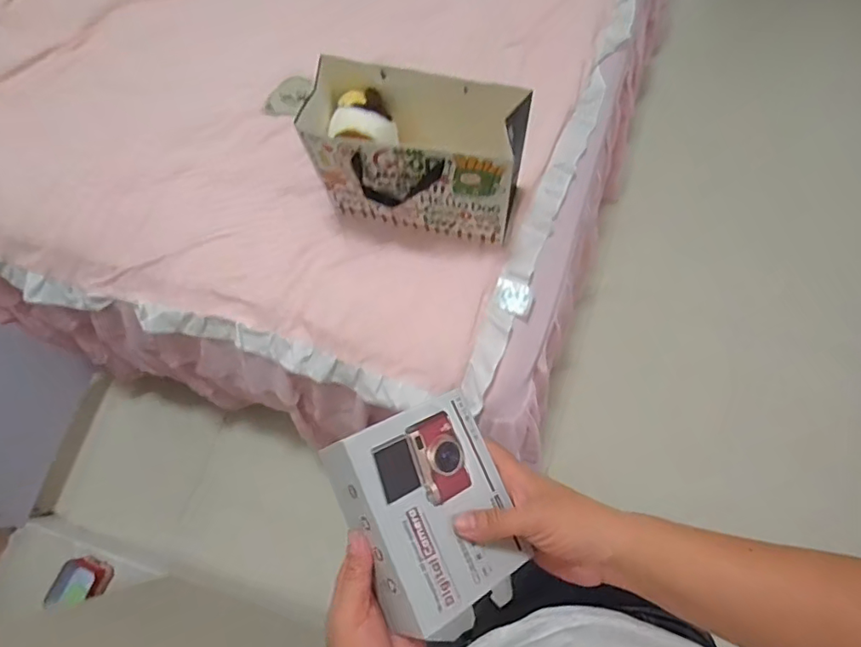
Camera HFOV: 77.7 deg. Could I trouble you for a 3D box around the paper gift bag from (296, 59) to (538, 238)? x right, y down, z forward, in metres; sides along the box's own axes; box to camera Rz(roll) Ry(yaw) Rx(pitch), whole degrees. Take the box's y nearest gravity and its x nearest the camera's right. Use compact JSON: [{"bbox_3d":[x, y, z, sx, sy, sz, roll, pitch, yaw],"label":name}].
[{"bbox_3d":[-0.020,-0.242,0.814,0.300,0.222,0.138,13,75,8],"label":"paper gift bag"}]

